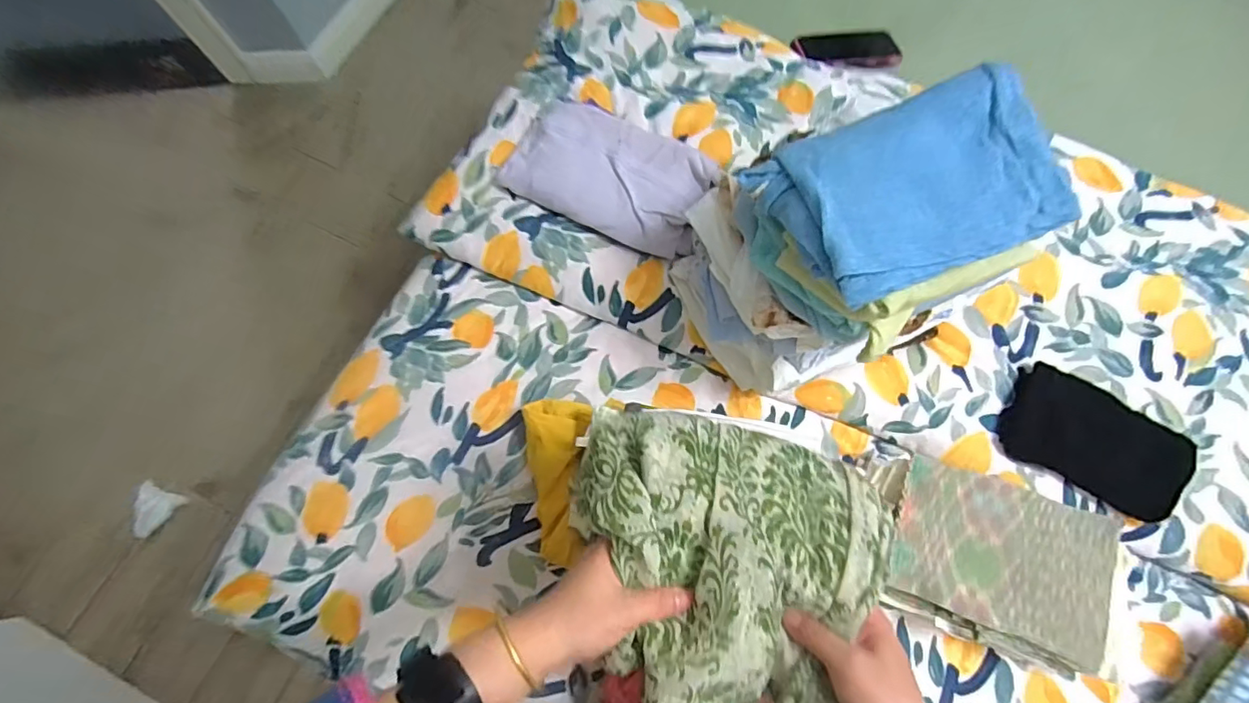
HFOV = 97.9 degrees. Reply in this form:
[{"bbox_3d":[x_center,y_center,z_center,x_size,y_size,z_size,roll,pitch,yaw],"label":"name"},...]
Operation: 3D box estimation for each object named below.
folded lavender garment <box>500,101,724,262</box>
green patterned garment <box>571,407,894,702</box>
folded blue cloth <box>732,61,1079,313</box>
[{"bbox_3d":[-0.018,-0.238,0.730,0.268,0.043,0.167,22,75,6],"label":"folded lavender garment"},{"bbox_3d":[0.071,0.154,0.384,0.219,0.055,0.206,12,74,3],"label":"green patterned garment"},{"bbox_3d":[0.238,-0.136,0.455,0.211,0.072,0.159,-20,75,-6],"label":"folded blue cloth"}]

